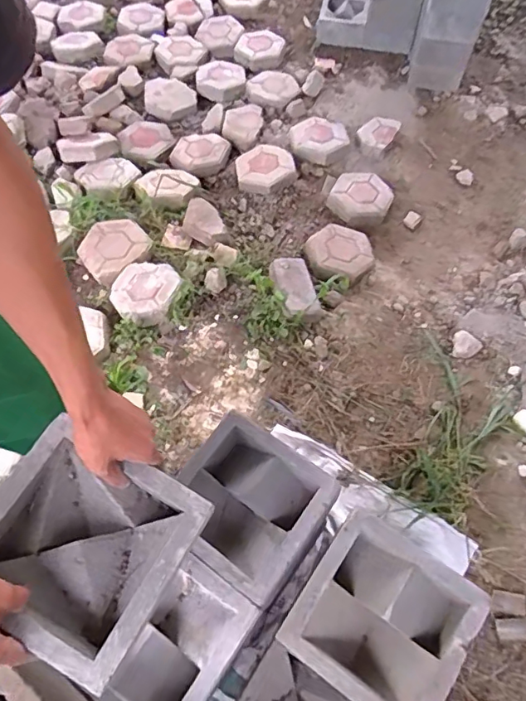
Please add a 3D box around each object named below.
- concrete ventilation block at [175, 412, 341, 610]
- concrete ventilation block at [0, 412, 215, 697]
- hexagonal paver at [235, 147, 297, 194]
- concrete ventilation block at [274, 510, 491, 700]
[{"bbox_3d":[-0.024,0.226,0.743,0.211,0.076,0.196,32,66,18],"label":"concrete ventilation block"},{"bbox_3d":[-0.187,0.203,0.529,0.195,0.068,0.194,27,65,13],"label":"concrete ventilation block"},{"bbox_3d":[0.006,-0.627,1.735,0.199,0.050,0.205,-11,61,-4],"label":"hexagonal paver"},{"bbox_3d":[0.152,0.346,0.651,0.194,0.090,0.192,32,66,18],"label":"concrete ventilation block"}]

